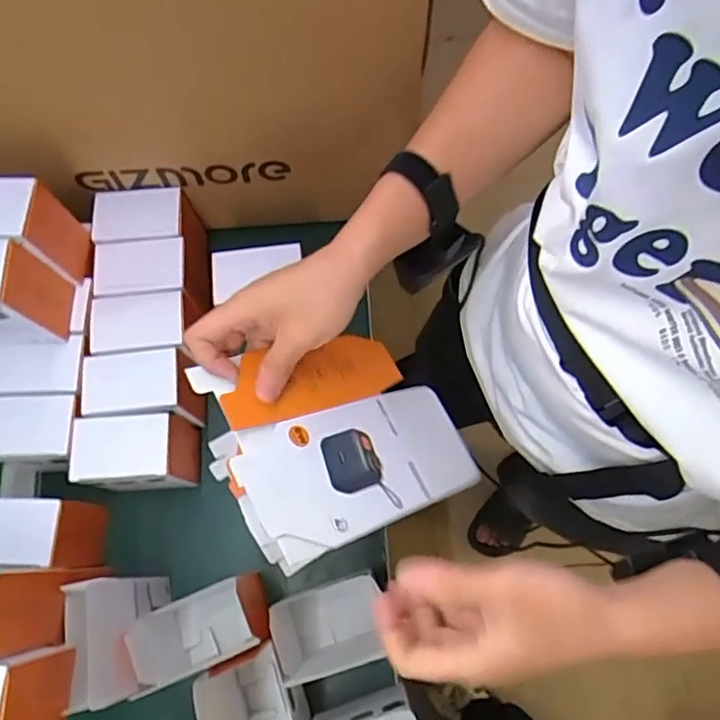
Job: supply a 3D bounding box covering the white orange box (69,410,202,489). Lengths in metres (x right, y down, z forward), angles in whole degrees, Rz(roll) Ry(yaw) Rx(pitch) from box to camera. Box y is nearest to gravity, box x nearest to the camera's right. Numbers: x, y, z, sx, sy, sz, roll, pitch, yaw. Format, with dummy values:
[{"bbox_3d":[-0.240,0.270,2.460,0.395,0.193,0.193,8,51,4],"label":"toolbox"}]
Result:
[{"bbox_3d":[-0.235,0.100,0.645,0.099,0.097,0.069,-3,73,2],"label":"white orange box"}]

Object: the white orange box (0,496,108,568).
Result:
[{"bbox_3d":[-0.332,0.179,0.626,0.111,0.099,0.065,2,73,3],"label":"white orange box"}]

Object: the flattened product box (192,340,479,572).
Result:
[{"bbox_3d":[-0.009,0.056,0.477,0.224,0.019,0.151,-11,68,-43],"label":"flattened product box"}]

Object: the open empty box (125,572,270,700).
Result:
[{"bbox_3d":[-0.148,0.262,0.587,0.101,0.125,0.067,-21,74,-4],"label":"open empty box"}]

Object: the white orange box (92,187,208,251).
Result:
[{"bbox_3d":[-0.247,-0.153,0.720,0.104,0.090,0.062,-8,73,0],"label":"white orange box"}]

